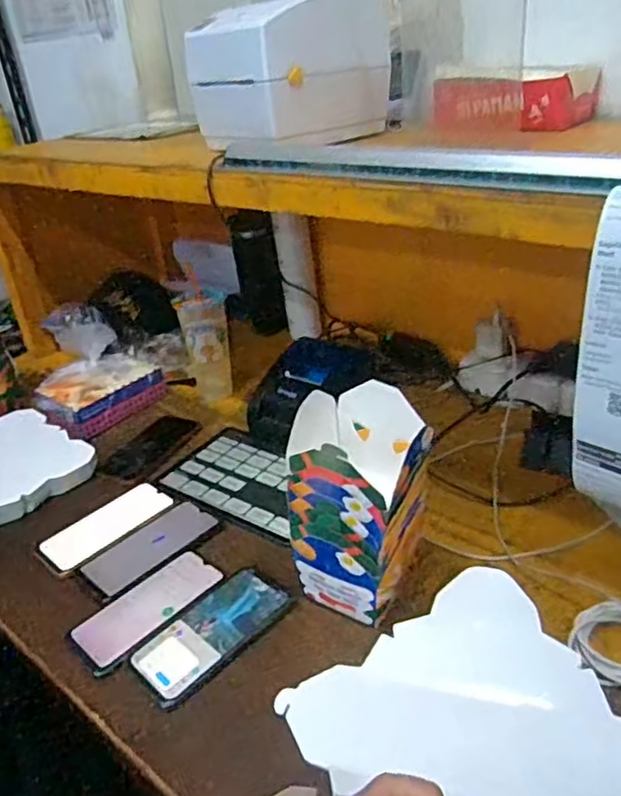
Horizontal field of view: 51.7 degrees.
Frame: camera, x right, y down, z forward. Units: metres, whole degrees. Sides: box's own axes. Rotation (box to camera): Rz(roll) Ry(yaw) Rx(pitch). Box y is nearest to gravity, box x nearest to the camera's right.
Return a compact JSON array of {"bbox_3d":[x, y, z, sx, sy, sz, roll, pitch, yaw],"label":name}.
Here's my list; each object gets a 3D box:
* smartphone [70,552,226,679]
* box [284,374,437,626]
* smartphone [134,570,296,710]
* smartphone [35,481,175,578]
[{"bbox_3d":[-0.176,0.226,0.699,0.161,0.009,0.085,-27,35,-33],"label":"smartphone"},{"bbox_3d":[0.051,0.106,0.624,0.114,0.207,0.109,15,35,33],"label":"box"},{"bbox_3d":[-0.099,0.237,0.662,0.167,0.008,0.077,-29,37,-36],"label":"smartphone"},{"bbox_3d":[-0.264,0.163,0.830,0.075,0.015,0.168,21,39,39],"label":"smartphone"}]

